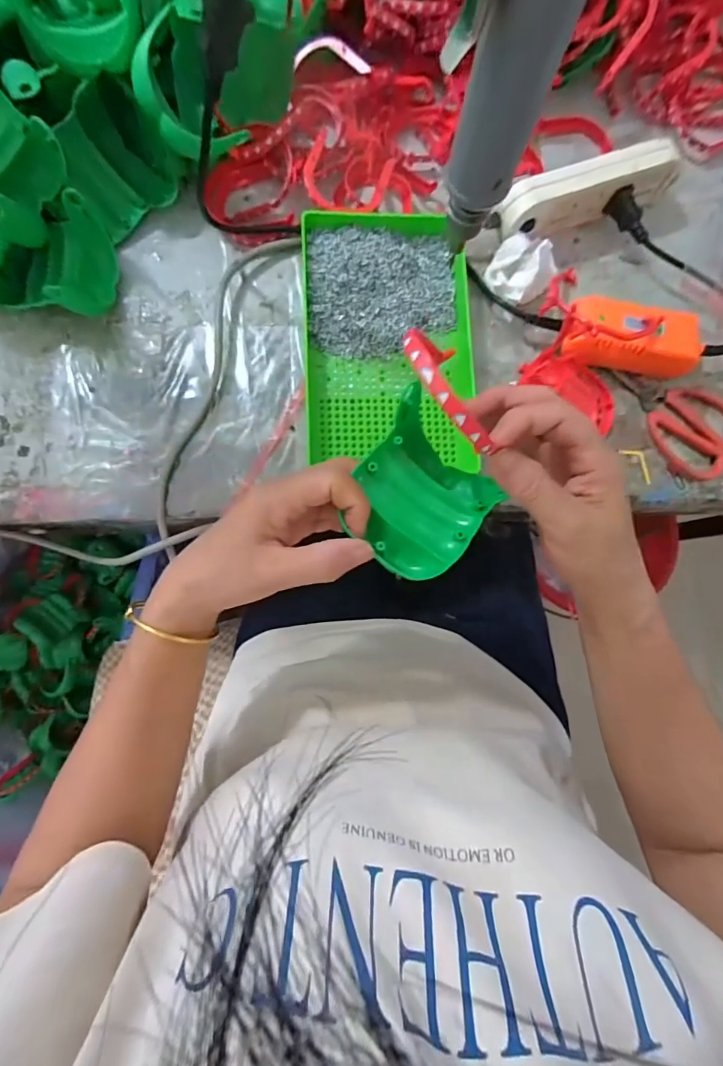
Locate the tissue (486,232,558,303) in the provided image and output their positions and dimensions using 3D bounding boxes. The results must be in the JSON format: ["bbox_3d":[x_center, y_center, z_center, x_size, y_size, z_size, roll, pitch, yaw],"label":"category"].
[{"bbox_3d":[0.154,-0.251,0.431,0.058,0.029,0.069,36,82,0],"label":"tissue"}]

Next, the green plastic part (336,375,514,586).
[{"bbox_3d":[0.033,-0.025,0.288,0.087,0.049,0.092,42,82,-2],"label":"green plastic part"}]

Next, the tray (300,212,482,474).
[{"bbox_3d":[0.023,-0.172,0.413,0.145,0.035,0.231,-2,83,-5],"label":"tray"}]

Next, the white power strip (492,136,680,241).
[{"bbox_3d":[0.217,-0.329,0.439,0.192,0.052,0.039,-24,87,-8],"label":"white power strip"}]

